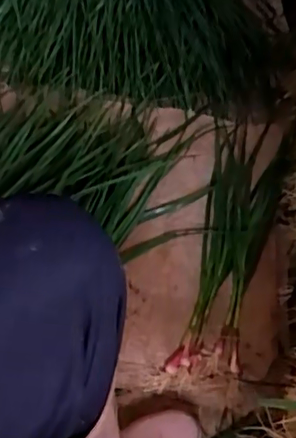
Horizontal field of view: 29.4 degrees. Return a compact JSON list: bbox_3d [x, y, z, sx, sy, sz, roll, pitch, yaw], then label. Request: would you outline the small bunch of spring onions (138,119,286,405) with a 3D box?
[{"bbox_3d":[0.131,0.044,0.924,0.126,0.028,0.510,14,57,9],"label":"small bunch of spring onions"}]

